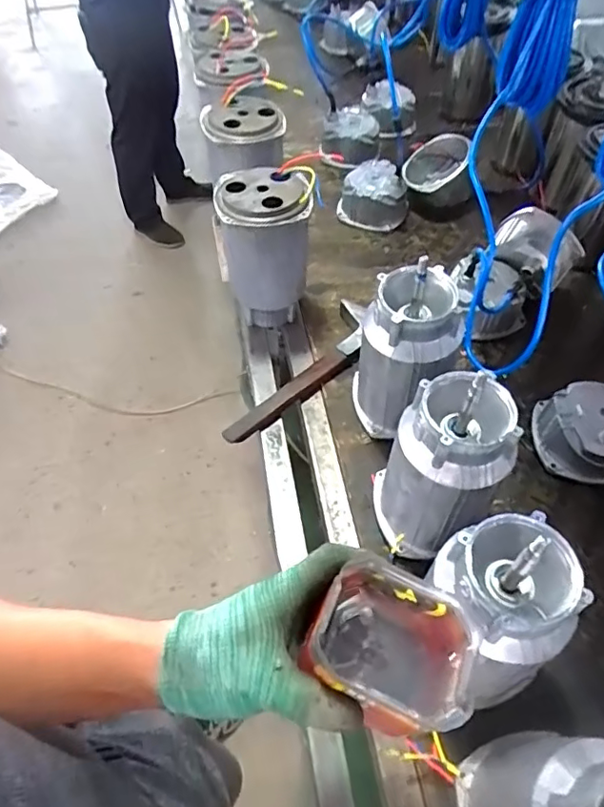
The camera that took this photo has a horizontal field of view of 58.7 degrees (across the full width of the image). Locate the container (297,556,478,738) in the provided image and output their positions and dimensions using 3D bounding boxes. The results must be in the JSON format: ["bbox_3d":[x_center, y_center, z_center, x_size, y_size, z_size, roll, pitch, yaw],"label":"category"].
[{"bbox_3d":[0.053,0.152,0.340,0.090,0.073,0.076,17,57,14],"label":"container"}]

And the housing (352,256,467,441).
[{"bbox_3d":[0.129,-0.054,0.687,0.119,0.236,0.106,11,56,10],"label":"housing"}]

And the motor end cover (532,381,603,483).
[{"bbox_3d":[0.380,0.036,0.706,0.127,0.083,0.120,-2,55,0],"label":"motor end cover"}]

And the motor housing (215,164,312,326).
[{"bbox_3d":[-0.050,-0.216,0.813,0.126,0.233,0.124,-6,55,-2],"label":"motor housing"}]

